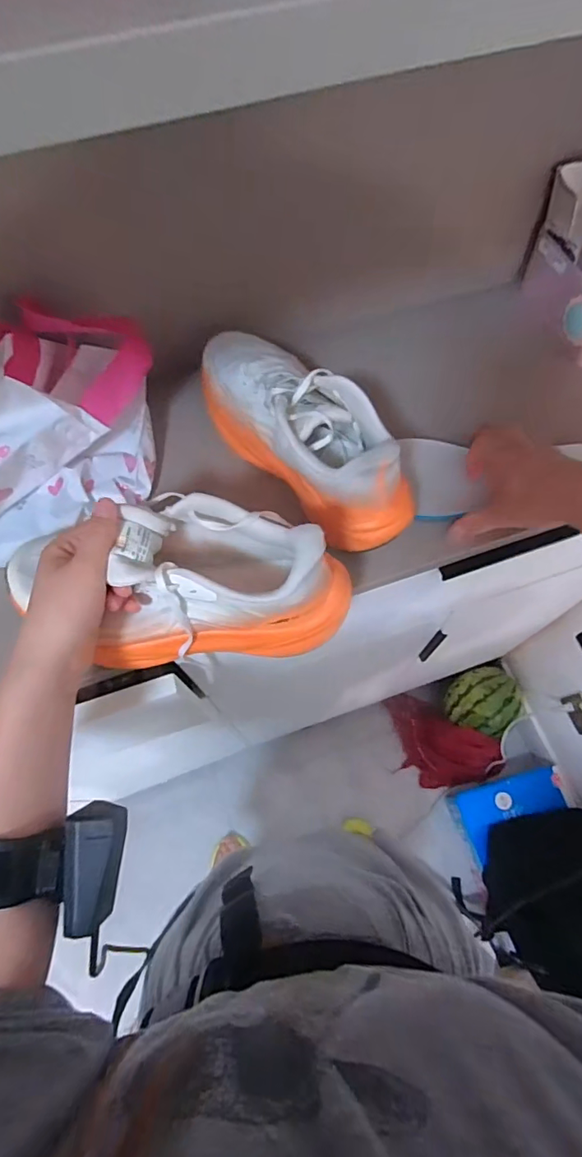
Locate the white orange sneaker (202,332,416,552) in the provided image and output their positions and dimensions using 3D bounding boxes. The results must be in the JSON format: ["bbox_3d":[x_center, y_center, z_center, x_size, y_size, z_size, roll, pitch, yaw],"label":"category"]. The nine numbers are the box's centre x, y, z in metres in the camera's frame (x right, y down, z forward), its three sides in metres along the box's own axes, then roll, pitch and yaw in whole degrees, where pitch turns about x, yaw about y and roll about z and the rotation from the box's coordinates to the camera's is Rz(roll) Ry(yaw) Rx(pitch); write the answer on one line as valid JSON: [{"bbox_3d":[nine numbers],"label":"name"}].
[{"bbox_3d":[0.007,-0.140,0.444,0.088,0.097,0.254,-31,70,-11],"label":"white orange sneaker"}]

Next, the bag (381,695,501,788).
[{"bbox_3d":[0.377,0.456,1.358,0.309,0.159,0.178,33,72,14],"label":"bag"}]

